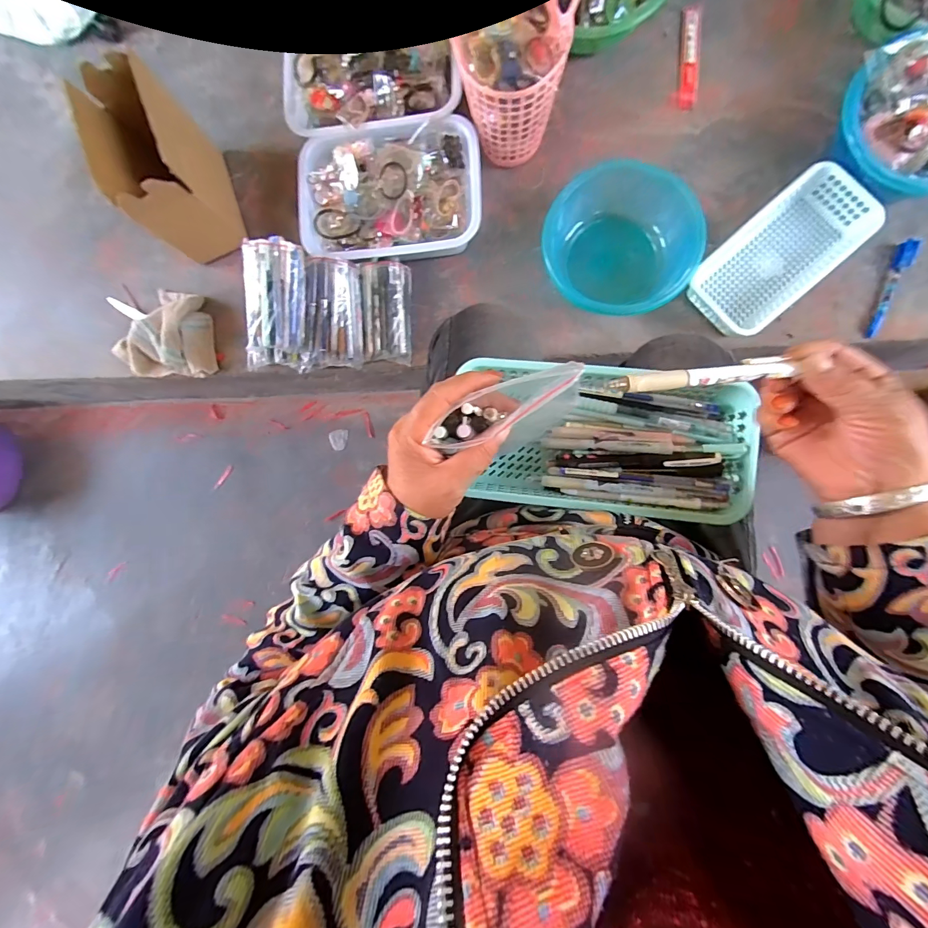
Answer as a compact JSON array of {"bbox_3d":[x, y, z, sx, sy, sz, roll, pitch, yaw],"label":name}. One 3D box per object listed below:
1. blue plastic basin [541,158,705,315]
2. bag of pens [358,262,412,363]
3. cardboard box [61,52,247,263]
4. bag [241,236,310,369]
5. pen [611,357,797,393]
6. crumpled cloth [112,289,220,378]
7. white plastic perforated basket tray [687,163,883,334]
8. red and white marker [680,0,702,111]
[{"bbox_3d":[0.238,-0.337,0.617,0.220,0.080,0.192,16,88,7],"label":"blue plastic basin"},{"bbox_3d":[-0.130,-0.252,0.661,0.075,0.053,0.151,0,86,6],"label":"bag of pens"},{"bbox_3d":[-0.460,-0.459,0.635,0.101,0.198,0.205,-20,85,4],"label":"cardboard box"},{"bbox_3d":[-0.287,-0.232,0.605,0.090,0.066,0.198,17,118,7],"label":"bag"},{"bbox_3d":[0.152,-0.056,0.253,0.121,0.006,0.012,-7,86,-4],"label":"pen"},{"bbox_3d":[-0.527,-0.236,0.701,0.170,0.059,0.156,3,87,6],"label":"crumpled cloth"},{"bbox_3d":[0.480,-0.317,0.610,0.272,0.043,0.142,-43,83,2],"label":"white plastic perforated basket tray"},{"bbox_3d":[0.375,-0.677,0.658,0.029,0.006,0.173,3,87,6],"label":"red and white marker"}]

